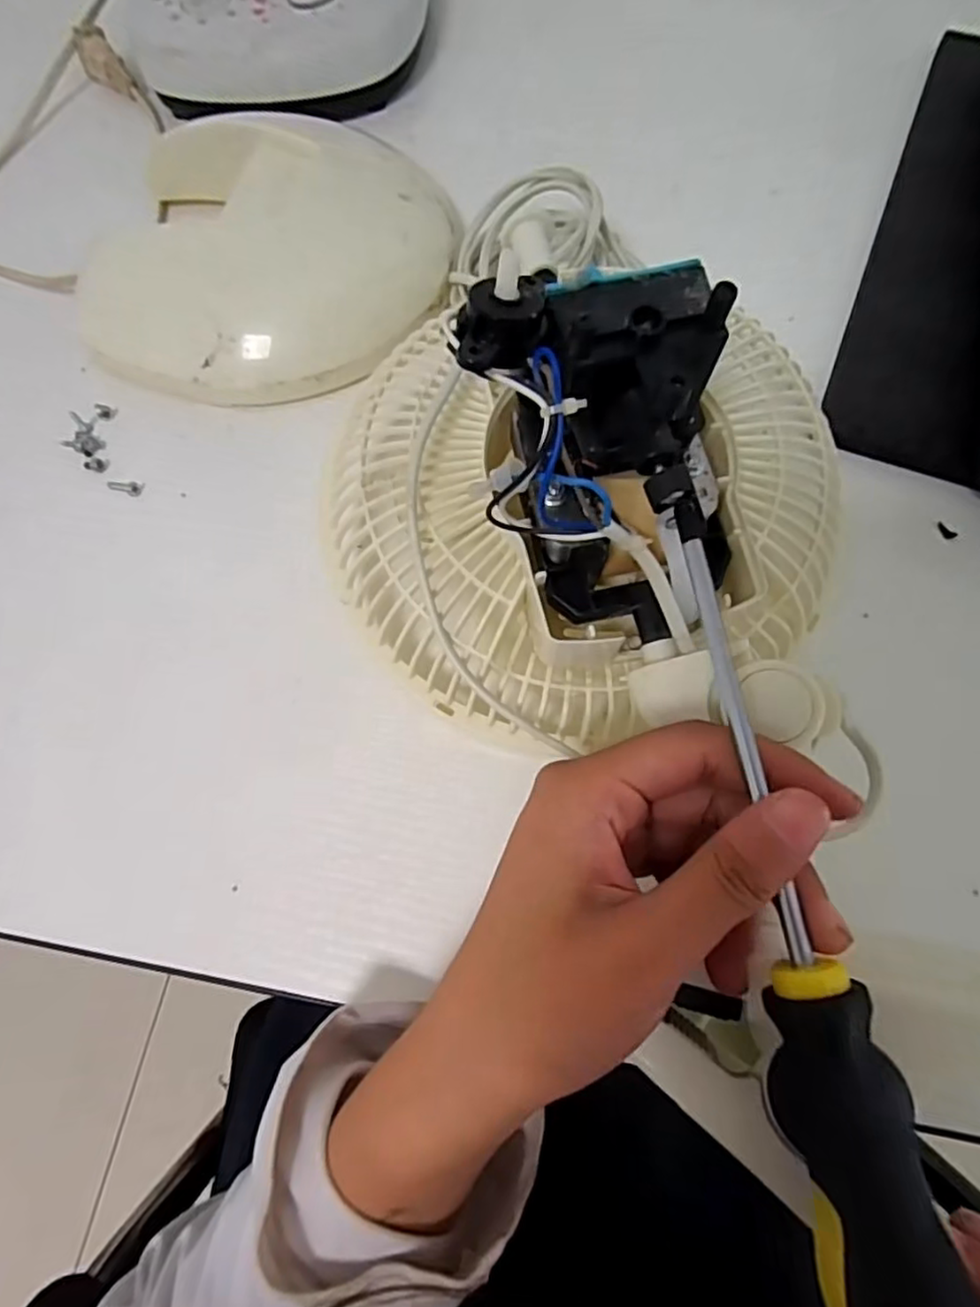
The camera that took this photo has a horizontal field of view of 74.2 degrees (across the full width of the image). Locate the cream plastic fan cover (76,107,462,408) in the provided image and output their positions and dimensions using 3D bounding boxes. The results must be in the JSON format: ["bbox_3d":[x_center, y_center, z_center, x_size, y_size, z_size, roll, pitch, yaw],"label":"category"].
[{"bbox_3d":[-0.114,-0.204,0.334,0.176,0.046,0.156,20,71,10],"label":"cream plastic fan cover"}]

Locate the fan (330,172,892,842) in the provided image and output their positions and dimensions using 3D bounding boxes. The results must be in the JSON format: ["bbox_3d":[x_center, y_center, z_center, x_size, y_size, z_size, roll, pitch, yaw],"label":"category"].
[{"bbox_3d":[0.035,-0.061,0.225,0.178,0.133,0.160,16,70,8],"label":"fan"}]

